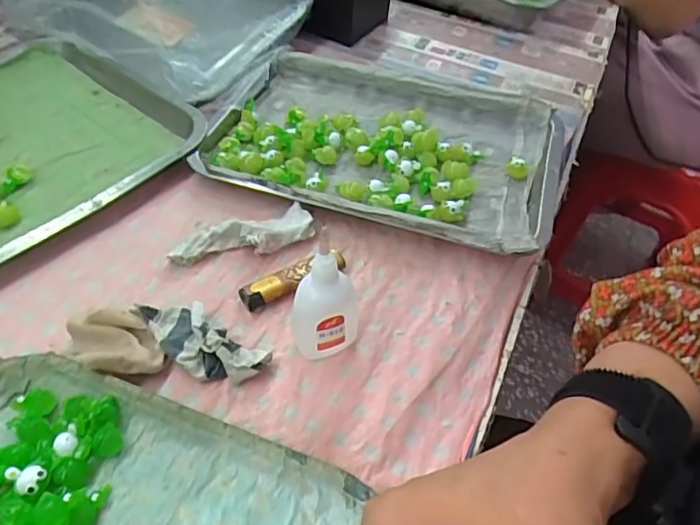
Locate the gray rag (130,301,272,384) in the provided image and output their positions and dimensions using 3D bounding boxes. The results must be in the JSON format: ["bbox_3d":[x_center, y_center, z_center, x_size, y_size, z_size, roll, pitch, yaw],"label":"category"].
[{"bbox_3d":[-0.101,0.051,0.358,0.093,0.024,0.036,26,52,17],"label":"gray rag"}]

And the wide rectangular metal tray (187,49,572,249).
[{"bbox_3d":[0.030,-0.107,0.491,0.299,0.033,0.201,17,50,9],"label":"wide rectangular metal tray"}]

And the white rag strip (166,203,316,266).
[{"bbox_3d":[-0.082,-0.020,0.419,0.107,0.023,0.036,-18,53,-19],"label":"white rag strip"}]

